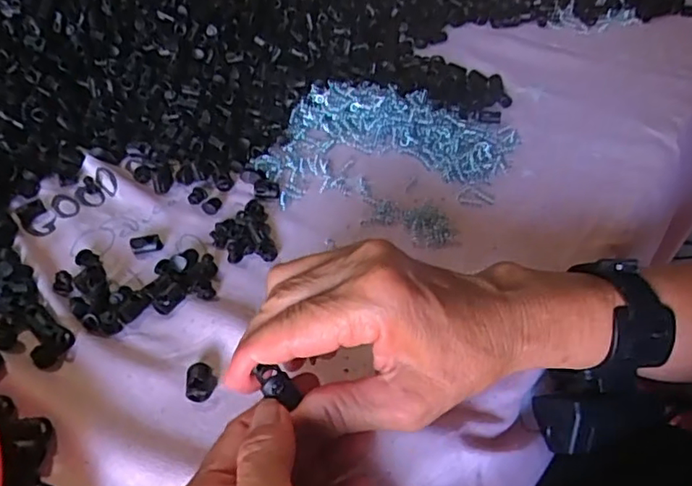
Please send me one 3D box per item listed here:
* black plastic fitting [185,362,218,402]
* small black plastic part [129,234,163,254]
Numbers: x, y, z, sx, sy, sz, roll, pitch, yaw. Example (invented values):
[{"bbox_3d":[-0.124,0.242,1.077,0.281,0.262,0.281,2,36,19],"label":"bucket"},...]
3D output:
[{"bbox_3d":[-0.081,0.078,0.322,0.015,0.010,0.020,-7,43,-5],"label":"black plastic fitting"},{"bbox_3d":[-0.142,0.001,0.408,0.021,0.011,0.012,-18,45,-16],"label":"small black plastic part"}]

